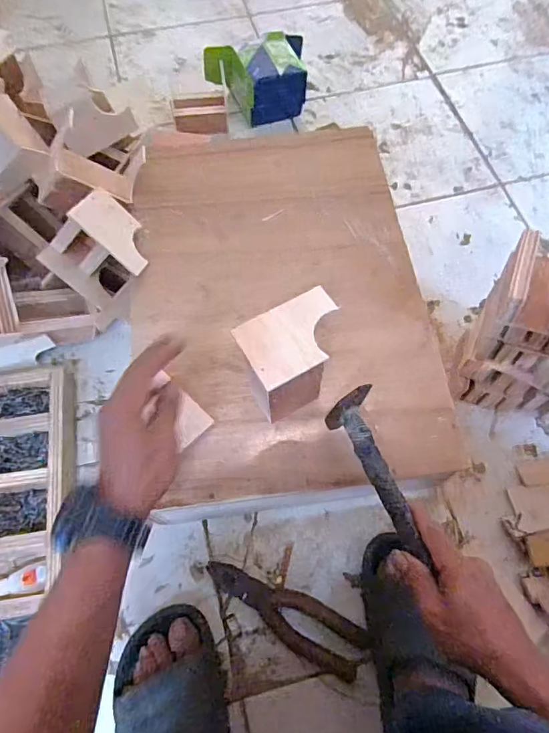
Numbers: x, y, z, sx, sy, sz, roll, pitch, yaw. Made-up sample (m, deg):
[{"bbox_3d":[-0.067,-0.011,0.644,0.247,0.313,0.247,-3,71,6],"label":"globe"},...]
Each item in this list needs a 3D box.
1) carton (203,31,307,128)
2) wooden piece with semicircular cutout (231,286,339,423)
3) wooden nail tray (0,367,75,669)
[{"bbox_3d":[-0.028,-0.534,0.894,0.187,0.106,0.148,-12,66,-3],"label":"carton"},{"bbox_3d":[0.021,-0.004,0.494,0.098,0.102,0.086,-21,67,-8],"label":"wooden piece with semicircular cutout"},{"bbox_3d":[-0.315,0.194,0.585,0.144,0.047,0.401,-10,66,-2],"label":"wooden nail tray"}]

